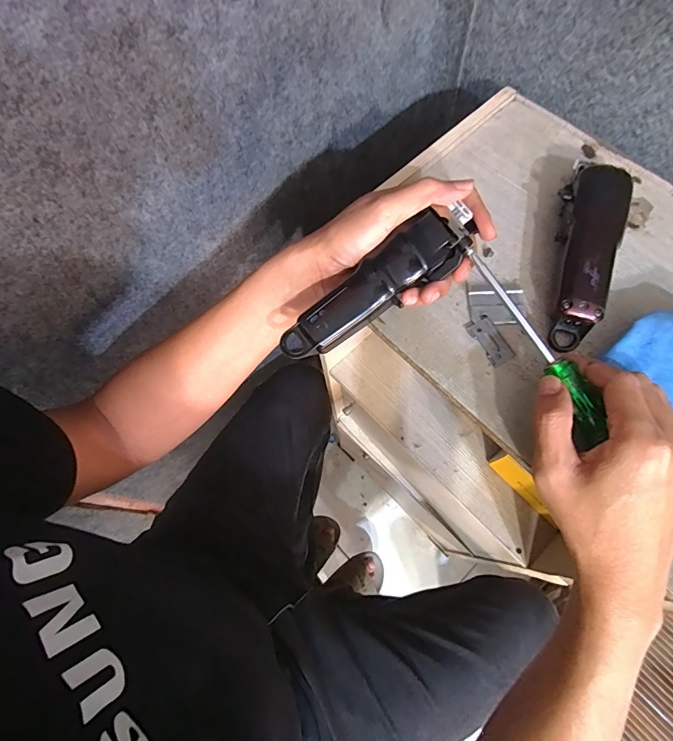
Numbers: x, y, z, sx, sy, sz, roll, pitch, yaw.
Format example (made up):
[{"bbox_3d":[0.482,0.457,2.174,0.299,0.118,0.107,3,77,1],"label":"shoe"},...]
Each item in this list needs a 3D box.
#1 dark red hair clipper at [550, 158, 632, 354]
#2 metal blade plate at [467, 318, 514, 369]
[{"bbox_3d":[0.207,-0.103,0.355,0.048,0.048,0.167,17,69,9],"label":"dark red hair clipper"},{"bbox_3d":[0.129,-0.024,0.353,0.020,0.004,0.041,-29,76,-6],"label":"metal blade plate"}]

